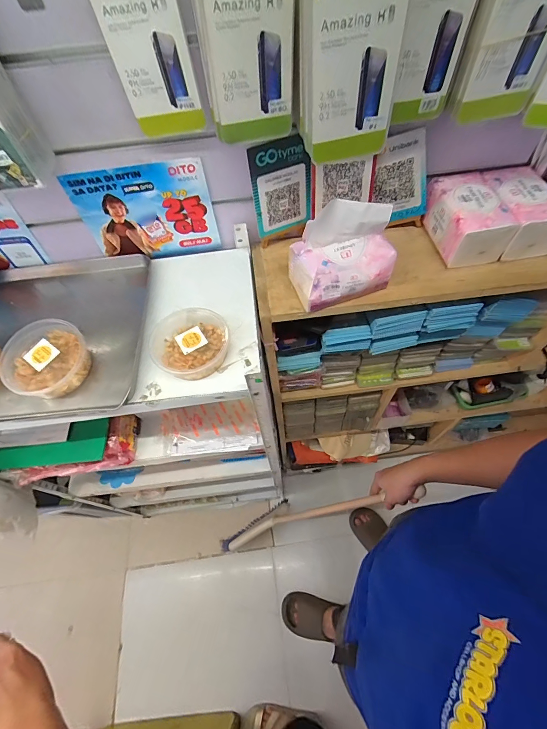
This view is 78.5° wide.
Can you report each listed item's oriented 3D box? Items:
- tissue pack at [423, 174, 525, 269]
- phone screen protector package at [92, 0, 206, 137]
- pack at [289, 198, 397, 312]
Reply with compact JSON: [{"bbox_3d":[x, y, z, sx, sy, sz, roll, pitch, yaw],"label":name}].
[{"bbox_3d":[0.316,-0.242,0.557,0.093,0.075,0.138,-8,59,-1],"label":"tissue pack"},{"bbox_3d":[-0.145,-0.367,0.395,0.087,0.165,0.012,-12,59,-4],"label":"phone screen protector package"},{"bbox_3d":[0.101,-0.169,0.497,0.134,0.128,0.082,-15,59,-6],"label":"pack"}]

